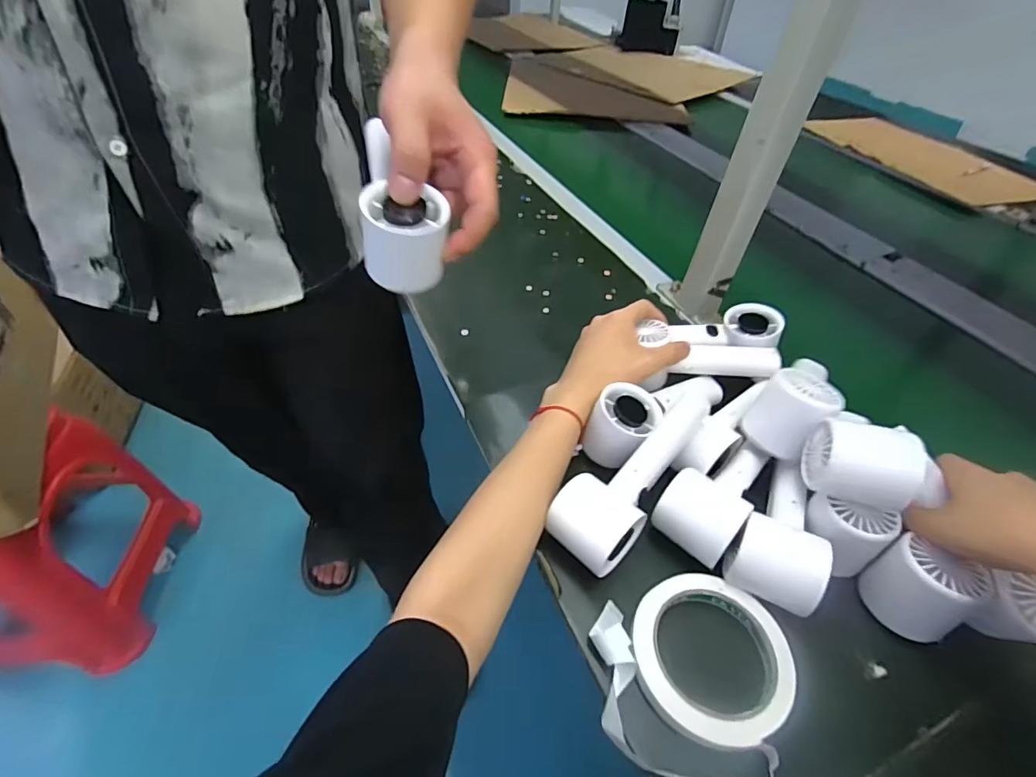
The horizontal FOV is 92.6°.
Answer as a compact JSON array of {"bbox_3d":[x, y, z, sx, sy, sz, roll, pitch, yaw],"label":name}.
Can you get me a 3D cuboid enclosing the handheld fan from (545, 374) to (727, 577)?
[{"bbox_3d":[0.101,0.064,0.416,0.059,0.061,0.197,31,50,24],"label":"handheld fan"}]

